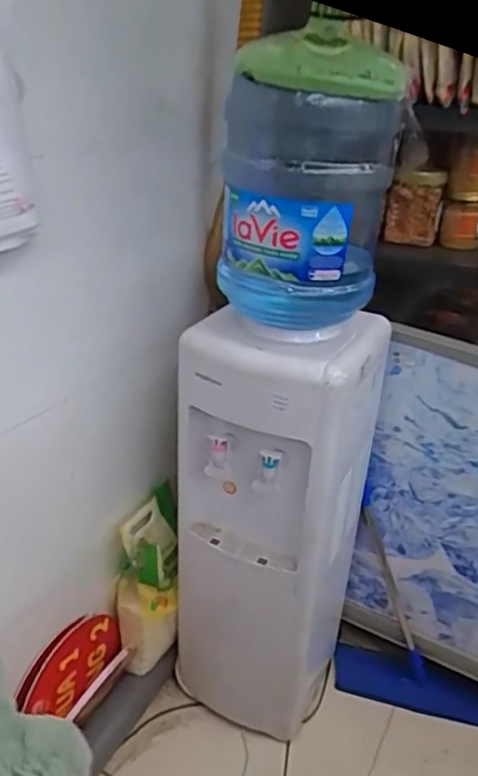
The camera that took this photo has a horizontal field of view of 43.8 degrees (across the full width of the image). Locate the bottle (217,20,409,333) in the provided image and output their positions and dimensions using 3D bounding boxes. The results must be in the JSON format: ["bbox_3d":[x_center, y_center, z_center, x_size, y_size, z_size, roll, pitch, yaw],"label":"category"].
[{"bbox_3d":[0.098,-0.290,0.962,0.242,0.366,0.300,2,28,-4],"label":"bottle"}]

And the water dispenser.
[{"bbox_3d":[0.061,0.277,1.248,0.317,0.886,0.309,15,30,21],"label":"water dispenser"}]

